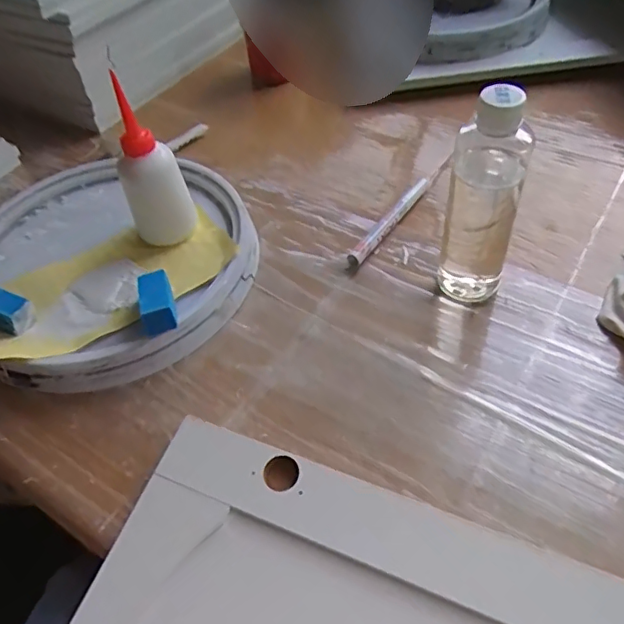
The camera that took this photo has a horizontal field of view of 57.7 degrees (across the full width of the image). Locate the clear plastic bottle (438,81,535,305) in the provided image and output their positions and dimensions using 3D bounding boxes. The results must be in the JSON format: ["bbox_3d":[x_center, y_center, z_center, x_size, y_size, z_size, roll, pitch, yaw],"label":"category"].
[{"bbox_3d":[0.138,-0.084,0.459,0.053,0.192,0.040,9,51,14],"label":"clear plastic bottle"}]

